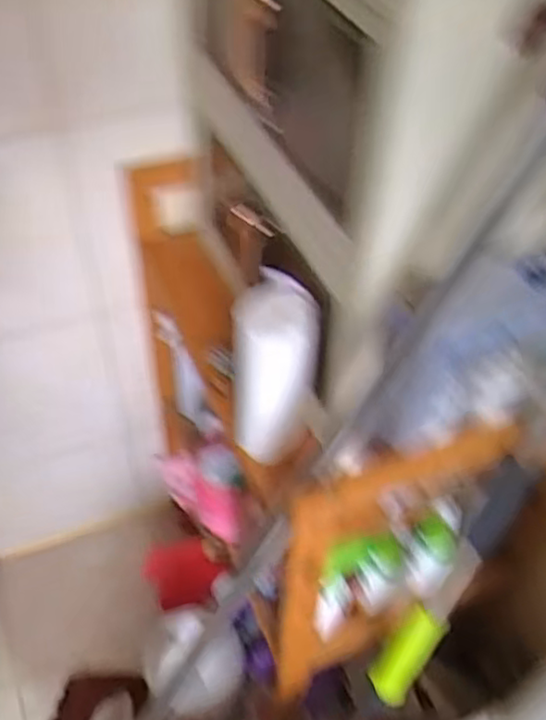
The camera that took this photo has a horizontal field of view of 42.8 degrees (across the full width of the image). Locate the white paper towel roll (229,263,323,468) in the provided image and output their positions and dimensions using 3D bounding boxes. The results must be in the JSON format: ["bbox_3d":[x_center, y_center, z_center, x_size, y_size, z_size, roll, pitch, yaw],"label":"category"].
[{"bbox_3d":[-0.002,0.016,0.661,0.077,0.183,0.064,7,26,0],"label":"white paper towel roll"}]

